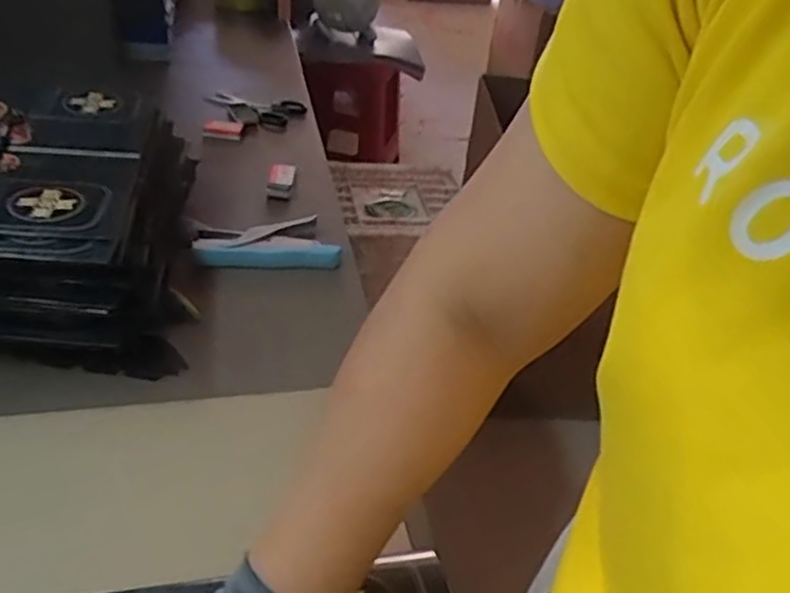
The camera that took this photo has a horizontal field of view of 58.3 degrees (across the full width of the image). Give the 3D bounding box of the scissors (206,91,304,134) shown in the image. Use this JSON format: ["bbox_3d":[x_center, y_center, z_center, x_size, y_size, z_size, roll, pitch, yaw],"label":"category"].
[{"bbox_3d":[-0.204,-0.265,1.020,0.138,0.013,0.095,8,40,-5],"label":"scissors"}]

